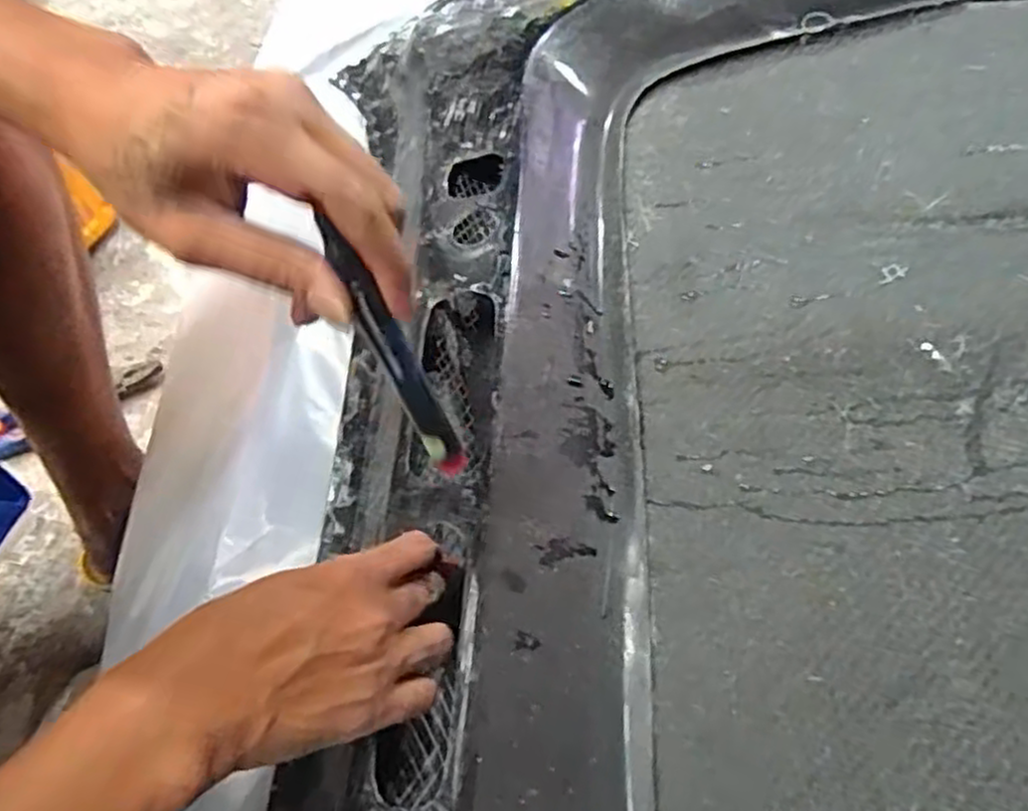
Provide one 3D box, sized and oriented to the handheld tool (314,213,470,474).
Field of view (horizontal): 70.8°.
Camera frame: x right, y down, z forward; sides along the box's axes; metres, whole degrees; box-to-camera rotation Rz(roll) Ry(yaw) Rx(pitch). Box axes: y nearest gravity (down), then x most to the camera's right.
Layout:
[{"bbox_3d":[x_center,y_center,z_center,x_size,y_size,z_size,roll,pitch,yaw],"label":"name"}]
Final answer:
[{"bbox_3d":[-0.047,-0.017,0.290,0.013,0.125,0.011,-39,40,-20],"label":"handheld tool"}]

